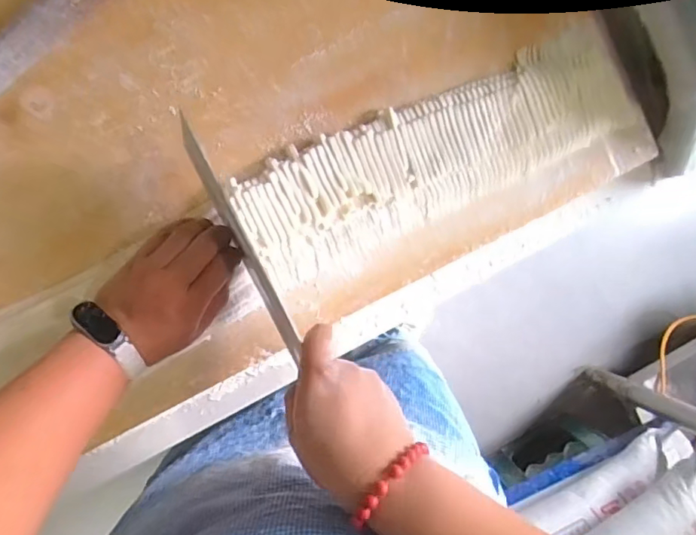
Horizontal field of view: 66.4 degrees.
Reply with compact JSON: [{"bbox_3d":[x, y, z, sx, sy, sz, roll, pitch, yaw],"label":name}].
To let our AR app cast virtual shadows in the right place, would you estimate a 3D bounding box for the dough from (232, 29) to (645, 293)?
[{"bbox_3d":[0.089,-0.107,0.492,0.380,0.021,0.108,-26,95,-5],"label":"dough"}]

